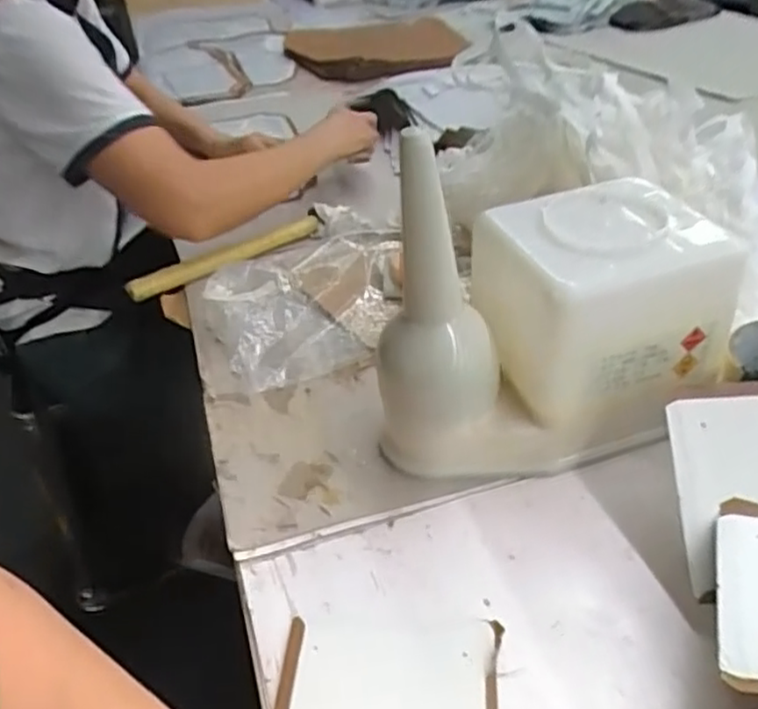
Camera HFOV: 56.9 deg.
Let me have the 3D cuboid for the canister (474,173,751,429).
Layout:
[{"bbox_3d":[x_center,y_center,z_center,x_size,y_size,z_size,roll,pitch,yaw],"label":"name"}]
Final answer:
[{"bbox_3d":[0.160,-0.038,0.512,0.153,0.119,0.111,-12,37,-7],"label":"canister"}]

